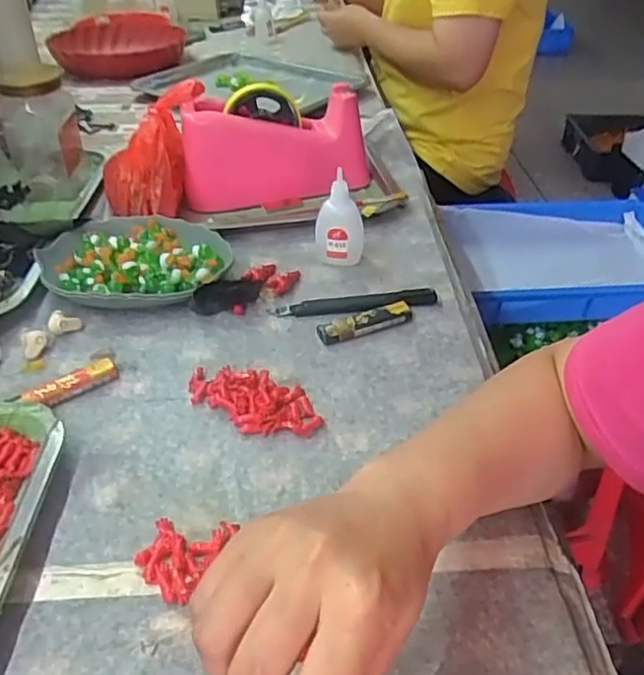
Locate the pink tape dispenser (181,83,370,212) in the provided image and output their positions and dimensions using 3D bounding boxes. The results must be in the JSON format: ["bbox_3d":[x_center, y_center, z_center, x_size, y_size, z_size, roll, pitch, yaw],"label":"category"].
[{"bbox_3d":[-0.049,-0.201,0.690,0.199,0.102,0.054,-12,40,-14],"label":"pink tape dispenser"}]

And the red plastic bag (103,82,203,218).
[{"bbox_3d":[-0.173,-0.186,0.648,0.103,0.102,0.116,-3,38,-5],"label":"red plastic bag"}]

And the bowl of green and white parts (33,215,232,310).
[{"bbox_3d":[-0.169,-0.067,0.577,0.164,0.040,0.111,-3,39,-4],"label":"bowl of green and white parts"}]

